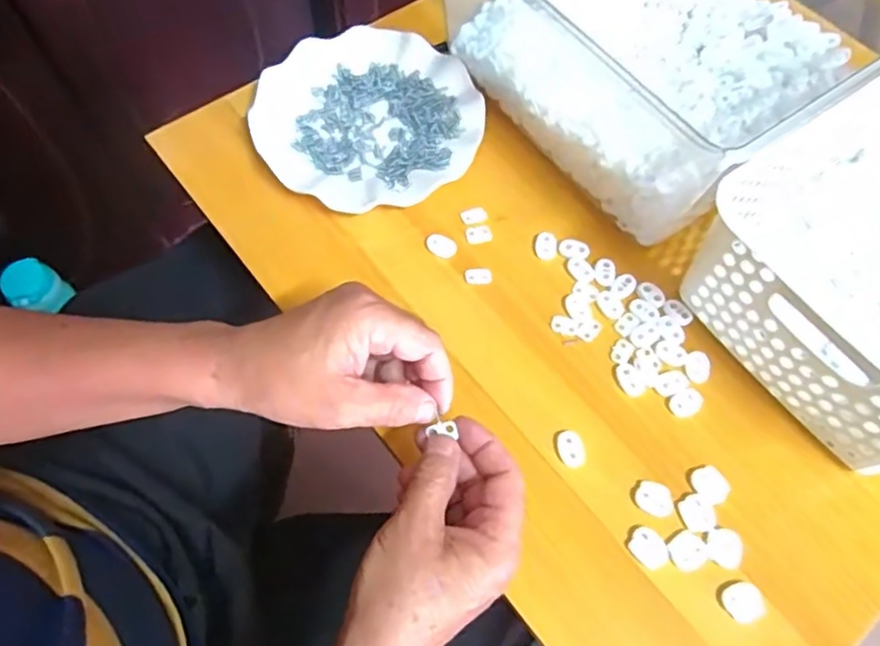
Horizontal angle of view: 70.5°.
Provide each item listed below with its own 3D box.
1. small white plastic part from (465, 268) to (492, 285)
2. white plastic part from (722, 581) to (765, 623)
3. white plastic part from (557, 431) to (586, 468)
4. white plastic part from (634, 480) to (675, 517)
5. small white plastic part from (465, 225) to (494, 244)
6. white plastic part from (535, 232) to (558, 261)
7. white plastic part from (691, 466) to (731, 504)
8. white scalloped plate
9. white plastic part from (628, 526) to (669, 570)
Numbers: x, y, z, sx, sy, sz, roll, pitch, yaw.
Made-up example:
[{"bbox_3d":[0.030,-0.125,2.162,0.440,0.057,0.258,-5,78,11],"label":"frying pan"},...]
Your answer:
[{"bbox_3d":[0.029,-0.035,0.468,0.020,0.004,0.013,-3,64,-5],"label":"small white plastic part"},{"bbox_3d":[0.182,0.165,0.371,0.023,0.005,0.020,-21,67,-13],"label":"white plastic part"},{"bbox_3d":[0.087,0.083,0.411,0.018,0.004,0.024,-10,65,-8],"label":"white plastic part"},{"bbox_3d":[0.138,0.112,0.397,0.024,0.004,0.021,24,65,8],"label":"white plastic part"},{"bbox_3d":[0.030,-0.069,0.486,0.021,0.004,0.014,-11,65,-8],"label":"small white plastic part"},{"bbox_3d":[0.082,-0.060,0.481,0.017,0.004,0.024,3,64,-2],"label":"white plastic part"},{"bbox_3d":[0.175,0.105,0.402,0.021,0.004,0.024,-17,66,-11],"label":"white plastic part"},{"bbox_3d":[-0.058,-0.170,0.519,0.179,0.022,0.178,1,64,-3],"label":"white scalloped plate"},{"bbox_3d":[0.130,0.139,0.384,0.024,0.004,0.021,42,69,16],"label":"white plastic part"}]

